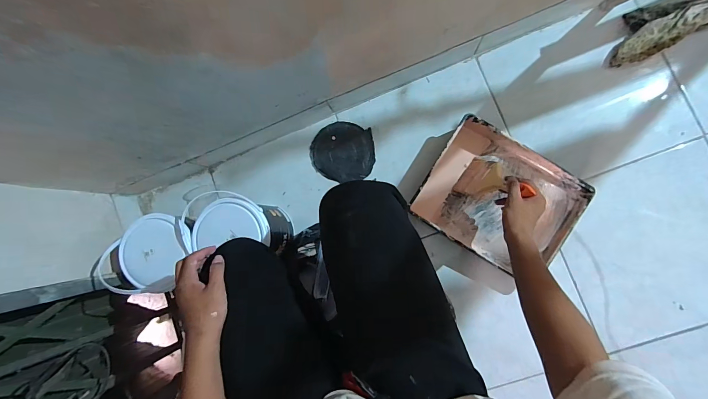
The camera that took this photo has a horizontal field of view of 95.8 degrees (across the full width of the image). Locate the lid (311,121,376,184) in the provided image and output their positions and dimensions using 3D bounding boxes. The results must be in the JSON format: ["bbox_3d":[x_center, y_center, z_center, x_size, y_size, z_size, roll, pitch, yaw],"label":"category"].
[{"bbox_3d":[-0.032,-0.130,0.877,0.172,0.004,0.159,0,88,9],"label":"lid"}]

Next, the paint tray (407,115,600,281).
[{"bbox_3d":[0.351,0.002,0.783,0.351,0.070,0.278,32,93,9],"label":"paint tray"}]

